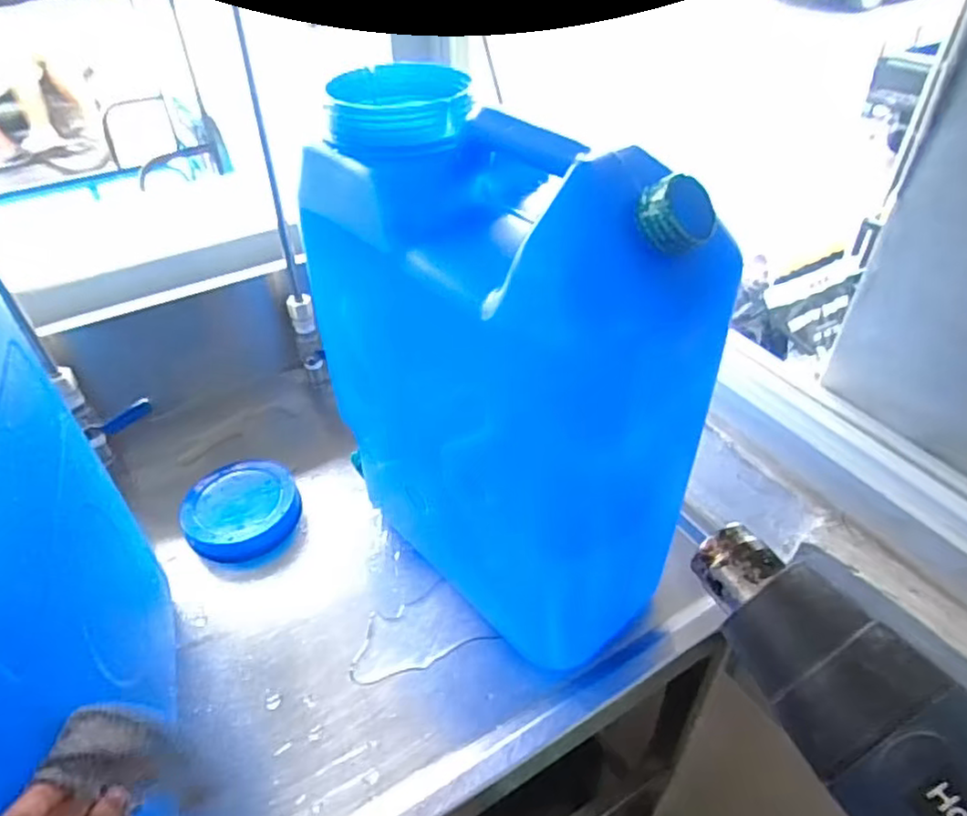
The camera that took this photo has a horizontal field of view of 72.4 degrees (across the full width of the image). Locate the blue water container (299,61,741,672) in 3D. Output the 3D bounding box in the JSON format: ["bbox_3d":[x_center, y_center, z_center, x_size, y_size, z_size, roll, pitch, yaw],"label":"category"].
[{"bbox_3d":[0.009,-0.017,0.532,0.143,0.398,0.301,-32,50,-30],"label":"blue water container"}]

